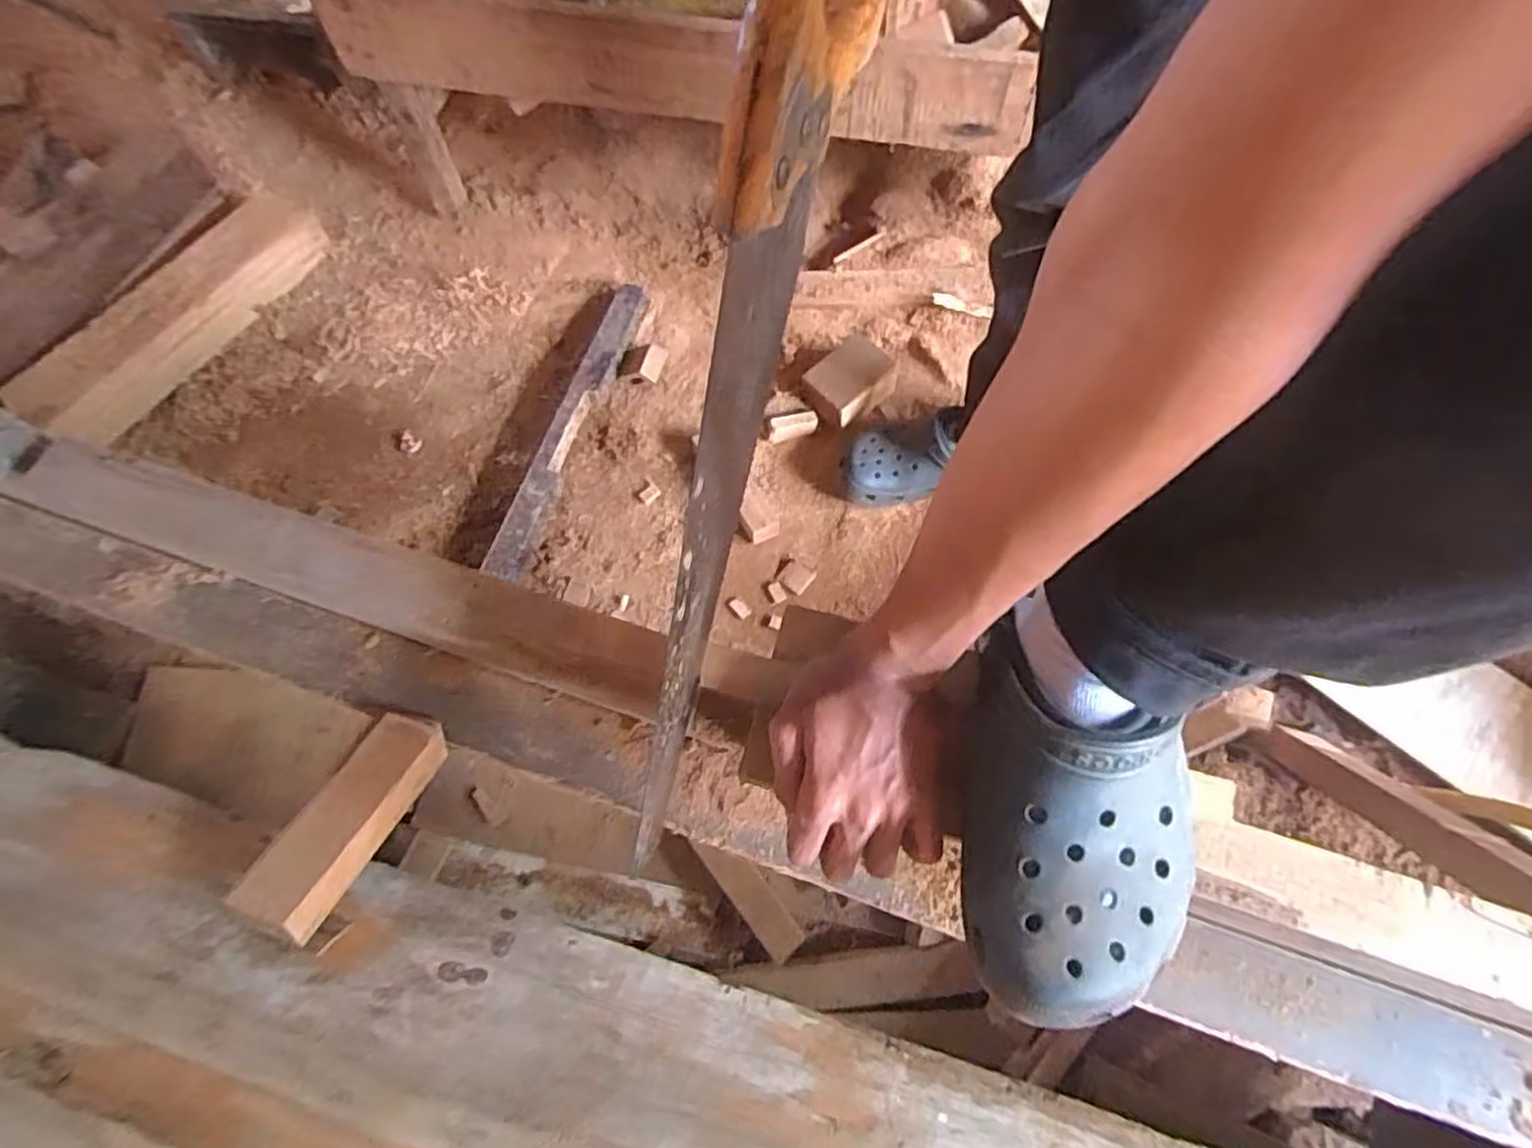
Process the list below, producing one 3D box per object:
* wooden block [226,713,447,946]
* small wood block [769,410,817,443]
[{"bbox_3d":[-0.297,0.173,0.529,0.050,0.036,0.166,15,39,6],"label":"wooden block"},{"bbox_3d":[0.037,-0.209,1.036,0.072,0.022,0.033,-20,68,-5],"label":"small wood block"}]

